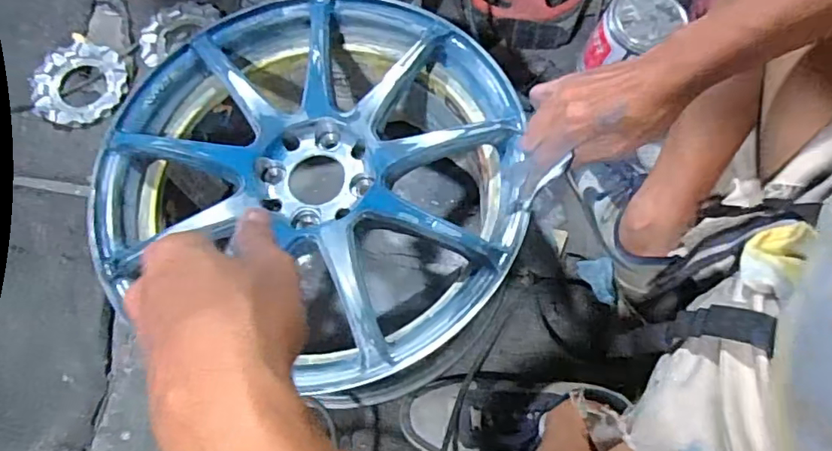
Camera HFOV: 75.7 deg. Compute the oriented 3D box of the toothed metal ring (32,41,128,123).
[{"bbox_3d":[-0.514,-0.215,0.821,0.131,0.024,0.137,-1,71,2],"label":"toothed metal ring"}]

